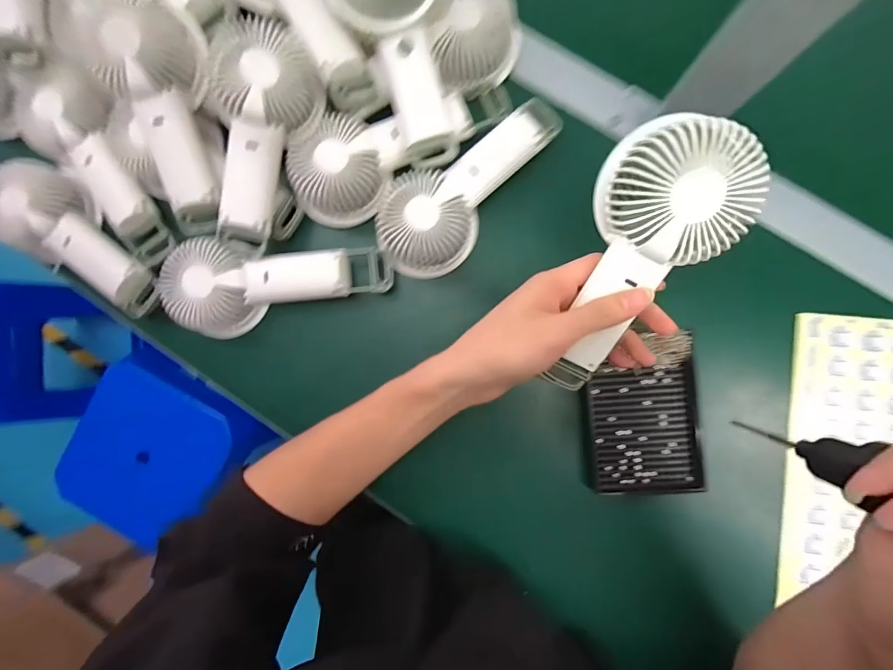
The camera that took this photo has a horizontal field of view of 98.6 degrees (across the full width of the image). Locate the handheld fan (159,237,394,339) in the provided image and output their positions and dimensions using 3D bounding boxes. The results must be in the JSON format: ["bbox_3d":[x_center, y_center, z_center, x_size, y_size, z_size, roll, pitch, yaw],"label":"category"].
[{"bbox_3d":[-0.150,-0.042,0.345,0.199,0.044,0.082,-1,89,4],"label":"handheld fan"}]

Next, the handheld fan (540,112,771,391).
[{"bbox_3d":[0.121,-0.041,0.253,0.081,0.033,0.178,21,117,4],"label":"handheld fan"}]

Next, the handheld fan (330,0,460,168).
[{"bbox_3d":[-0.036,-0.231,0.301,0.092,0.033,0.186,-14,104,4],"label":"handheld fan"}]

